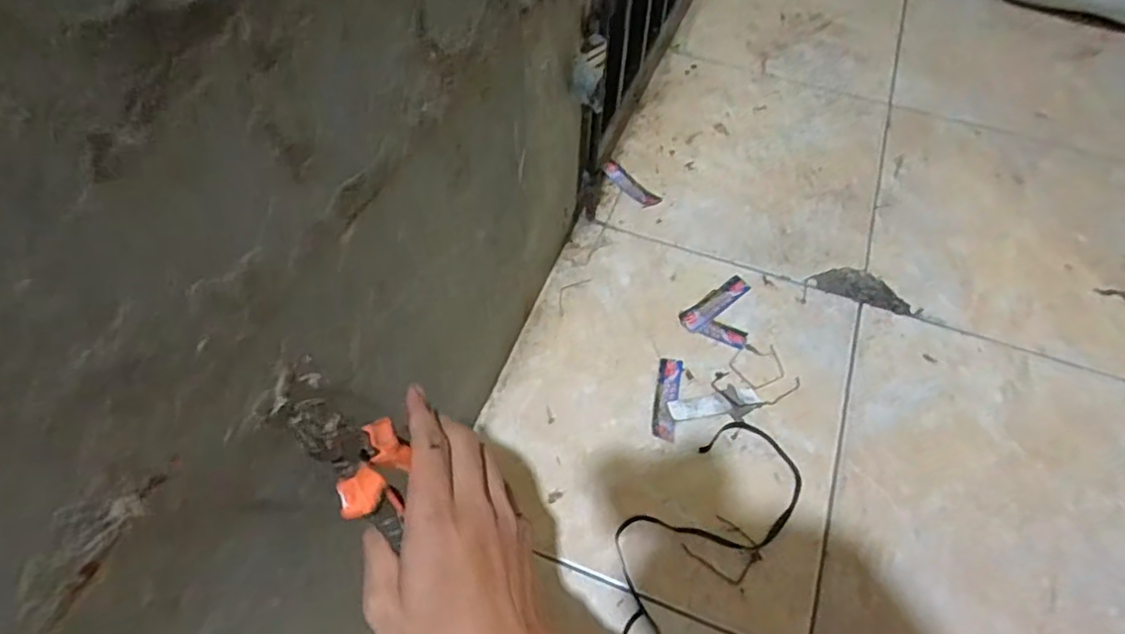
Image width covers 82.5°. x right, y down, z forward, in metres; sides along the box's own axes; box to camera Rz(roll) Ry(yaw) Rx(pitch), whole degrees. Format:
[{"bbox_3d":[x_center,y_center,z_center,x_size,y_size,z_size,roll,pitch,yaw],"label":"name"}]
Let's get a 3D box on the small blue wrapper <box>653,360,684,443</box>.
[{"bbox_3d":[0.107,0.082,0.658,0.024,0.007,0.092,11,55,6],"label":"small blue wrapper"}]

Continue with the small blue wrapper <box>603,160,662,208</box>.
[{"bbox_3d":[0.091,-0.176,0.842,0.030,0.013,0.085,-35,63,-23],"label":"small blue wrapper"}]

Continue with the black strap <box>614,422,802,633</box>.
[{"bbox_3d":[0.122,0.193,0.581,0.241,0.007,0.098,-36,63,-24],"label":"black strap"}]

